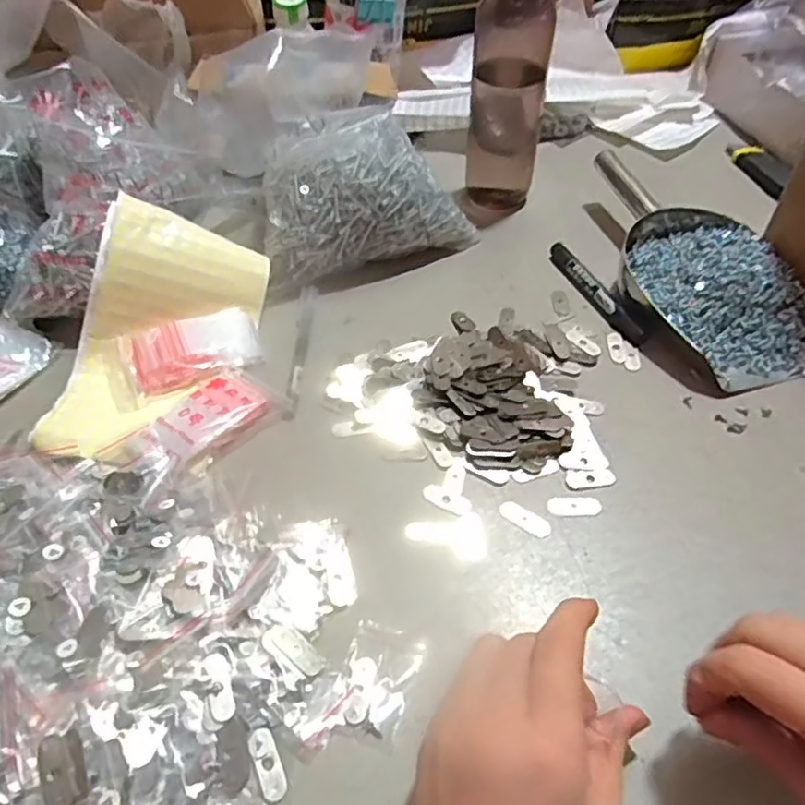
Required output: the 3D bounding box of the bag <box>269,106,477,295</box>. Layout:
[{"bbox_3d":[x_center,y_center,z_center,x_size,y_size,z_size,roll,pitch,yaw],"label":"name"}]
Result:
[{"bbox_3d":[-0.040,-0.193,0.583,0.190,0.094,0.119,-18,50,-15],"label":"bag"}]

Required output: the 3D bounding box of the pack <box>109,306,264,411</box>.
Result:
[{"bbox_3d":[-0.169,-0.040,0.502,0.115,0.020,0.063,-22,51,-18],"label":"pack"}]

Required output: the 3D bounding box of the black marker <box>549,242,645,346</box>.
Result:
[{"bbox_3d":[0.165,-0.098,0.563,0.017,0.013,0.139,-14,49,-12],"label":"black marker"}]

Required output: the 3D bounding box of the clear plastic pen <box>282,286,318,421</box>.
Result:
[{"bbox_3d":[-0.082,-0.044,0.518,0.015,0.011,0.141,1,48,2],"label":"clear plastic pen"}]

